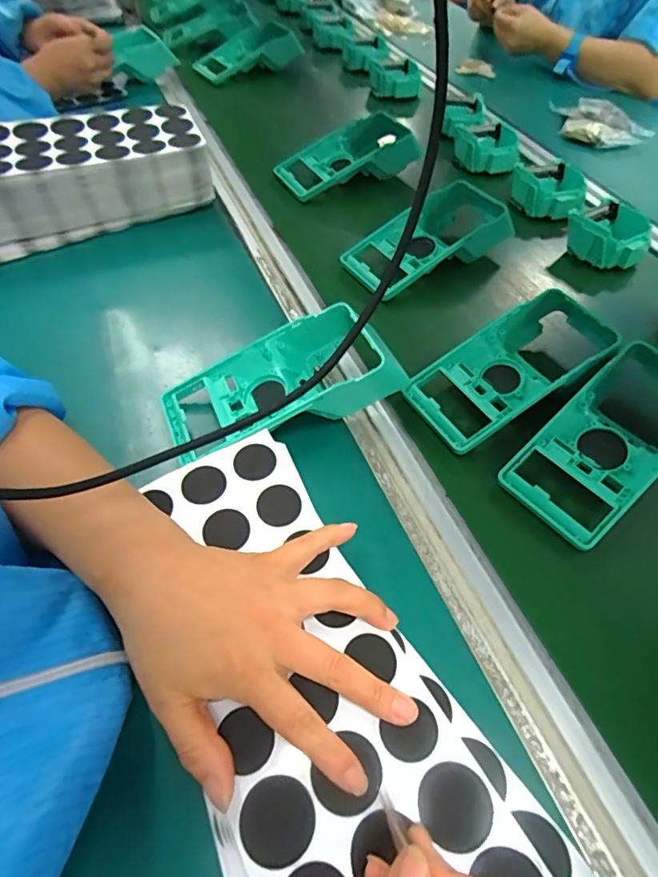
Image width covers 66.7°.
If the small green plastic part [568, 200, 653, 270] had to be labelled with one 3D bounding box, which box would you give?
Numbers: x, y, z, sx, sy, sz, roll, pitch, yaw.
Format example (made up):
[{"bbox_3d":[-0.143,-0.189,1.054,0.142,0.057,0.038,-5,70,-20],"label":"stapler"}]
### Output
[{"bbox_3d":[0.325,-0.236,0.578,0.096,0.036,0.095,34,58,22],"label":"small green plastic part"}]

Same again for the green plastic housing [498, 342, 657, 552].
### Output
[{"bbox_3d":[0.223,-0.007,0.386,0.190,0.052,0.081,-35,61,-25],"label":"green plastic housing"}]

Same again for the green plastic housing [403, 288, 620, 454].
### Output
[{"bbox_3d":[0.158,-0.060,0.426,0.178,0.050,0.089,-25,57,-20],"label":"green plastic housing"}]

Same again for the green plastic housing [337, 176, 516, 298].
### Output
[{"bbox_3d":[0.106,-0.216,0.544,0.178,0.052,0.110,-38,62,-26],"label":"green plastic housing"}]

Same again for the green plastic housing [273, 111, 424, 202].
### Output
[{"bbox_3d":[0.025,-0.365,0.656,0.183,0.051,0.104,-22,56,-18],"label":"green plastic housing"}]

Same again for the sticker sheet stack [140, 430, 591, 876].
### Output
[{"bbox_3d":[-0.019,0.127,0.283,0.140,0.026,0.291,-23,57,-16],"label":"sticker sheet stack"}]

